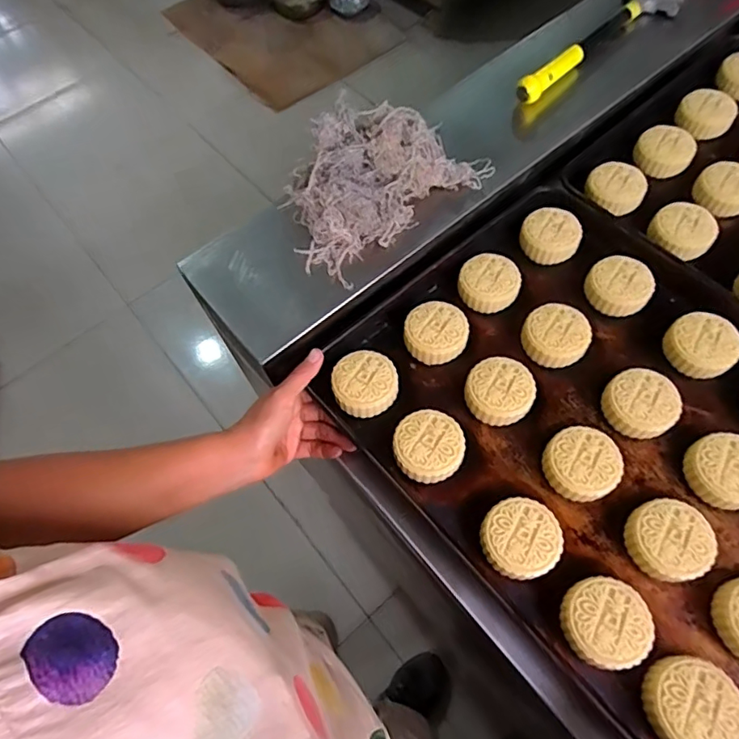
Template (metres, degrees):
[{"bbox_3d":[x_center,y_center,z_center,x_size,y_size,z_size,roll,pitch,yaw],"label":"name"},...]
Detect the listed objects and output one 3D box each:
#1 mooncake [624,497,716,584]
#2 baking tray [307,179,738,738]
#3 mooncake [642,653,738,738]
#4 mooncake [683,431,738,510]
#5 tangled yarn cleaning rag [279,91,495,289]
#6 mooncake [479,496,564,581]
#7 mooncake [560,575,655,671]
[{"bbox_3d":[0.259,0.147,0.456,0.064,0.027,0.064,-2,61,3],"label":"mooncake"},{"bbox_3d":[0.262,0.089,0.489,0.391,0.060,0.589,-38,70,-14],"label":"baking tray"},{"bbox_3d":[0.244,0.254,0.399,0.065,0.030,0.065,-2,61,3],"label":"mooncake"},{"bbox_3d":[0.328,0.091,0.481,0.063,0.025,0.065,-22,62,-8],"label":"mooncake"},{"bbox_3d":[-0.002,-0.230,0.619,0.246,0.060,0.177,-40,66,-17],"label":"tangled yarn cleaning rag"},{"bbox_3d":[0.133,0.147,0.460,0.066,0.022,0.064,-2,61,3],"label":"mooncake"},{"bbox_3d":[0.191,0.205,0.429,0.065,0.029,0.064,-1,65,2],"label":"mooncake"}]

